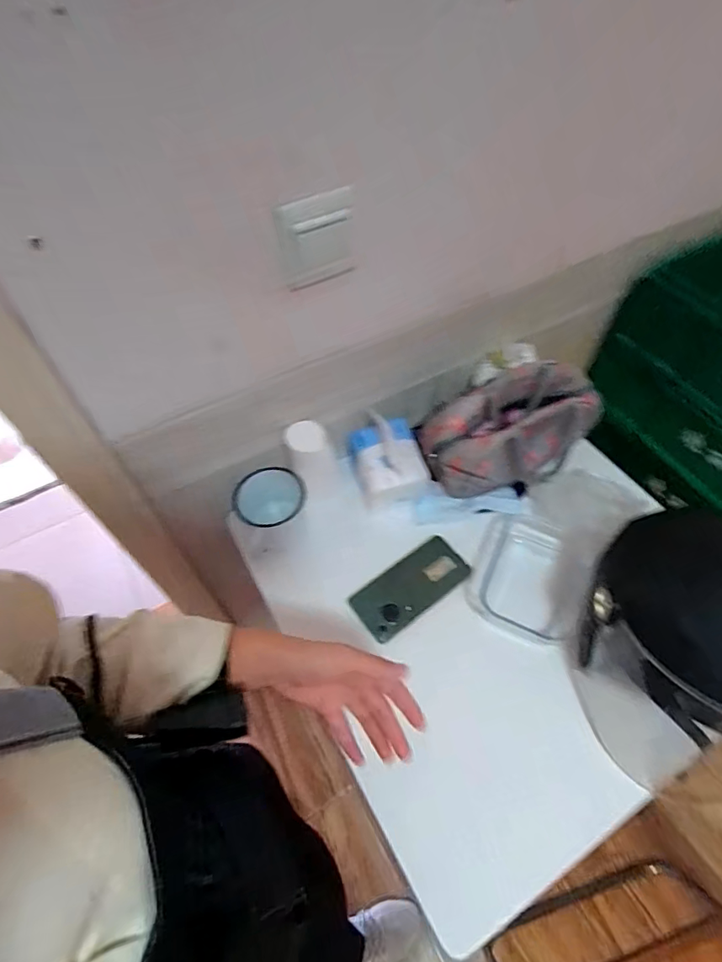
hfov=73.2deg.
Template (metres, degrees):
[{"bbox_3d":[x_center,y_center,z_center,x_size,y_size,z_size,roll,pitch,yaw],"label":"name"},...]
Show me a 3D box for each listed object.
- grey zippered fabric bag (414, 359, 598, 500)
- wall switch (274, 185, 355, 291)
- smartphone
[{"bbox_3d":[0.220,-0.057,0.705,0.254,0.184,0.100,-11,56,-7],"label":"grey zippered fabric bag"},{"bbox_3d":[-0.045,-0.248,0.505,0.077,0.101,0.007,-19,69,-6],"label":"wall switch"},{"bbox_3d":[0.071,0.146,0.675,0.169,0.015,0.075,-33,66,-19],"label":"smartphone"}]

